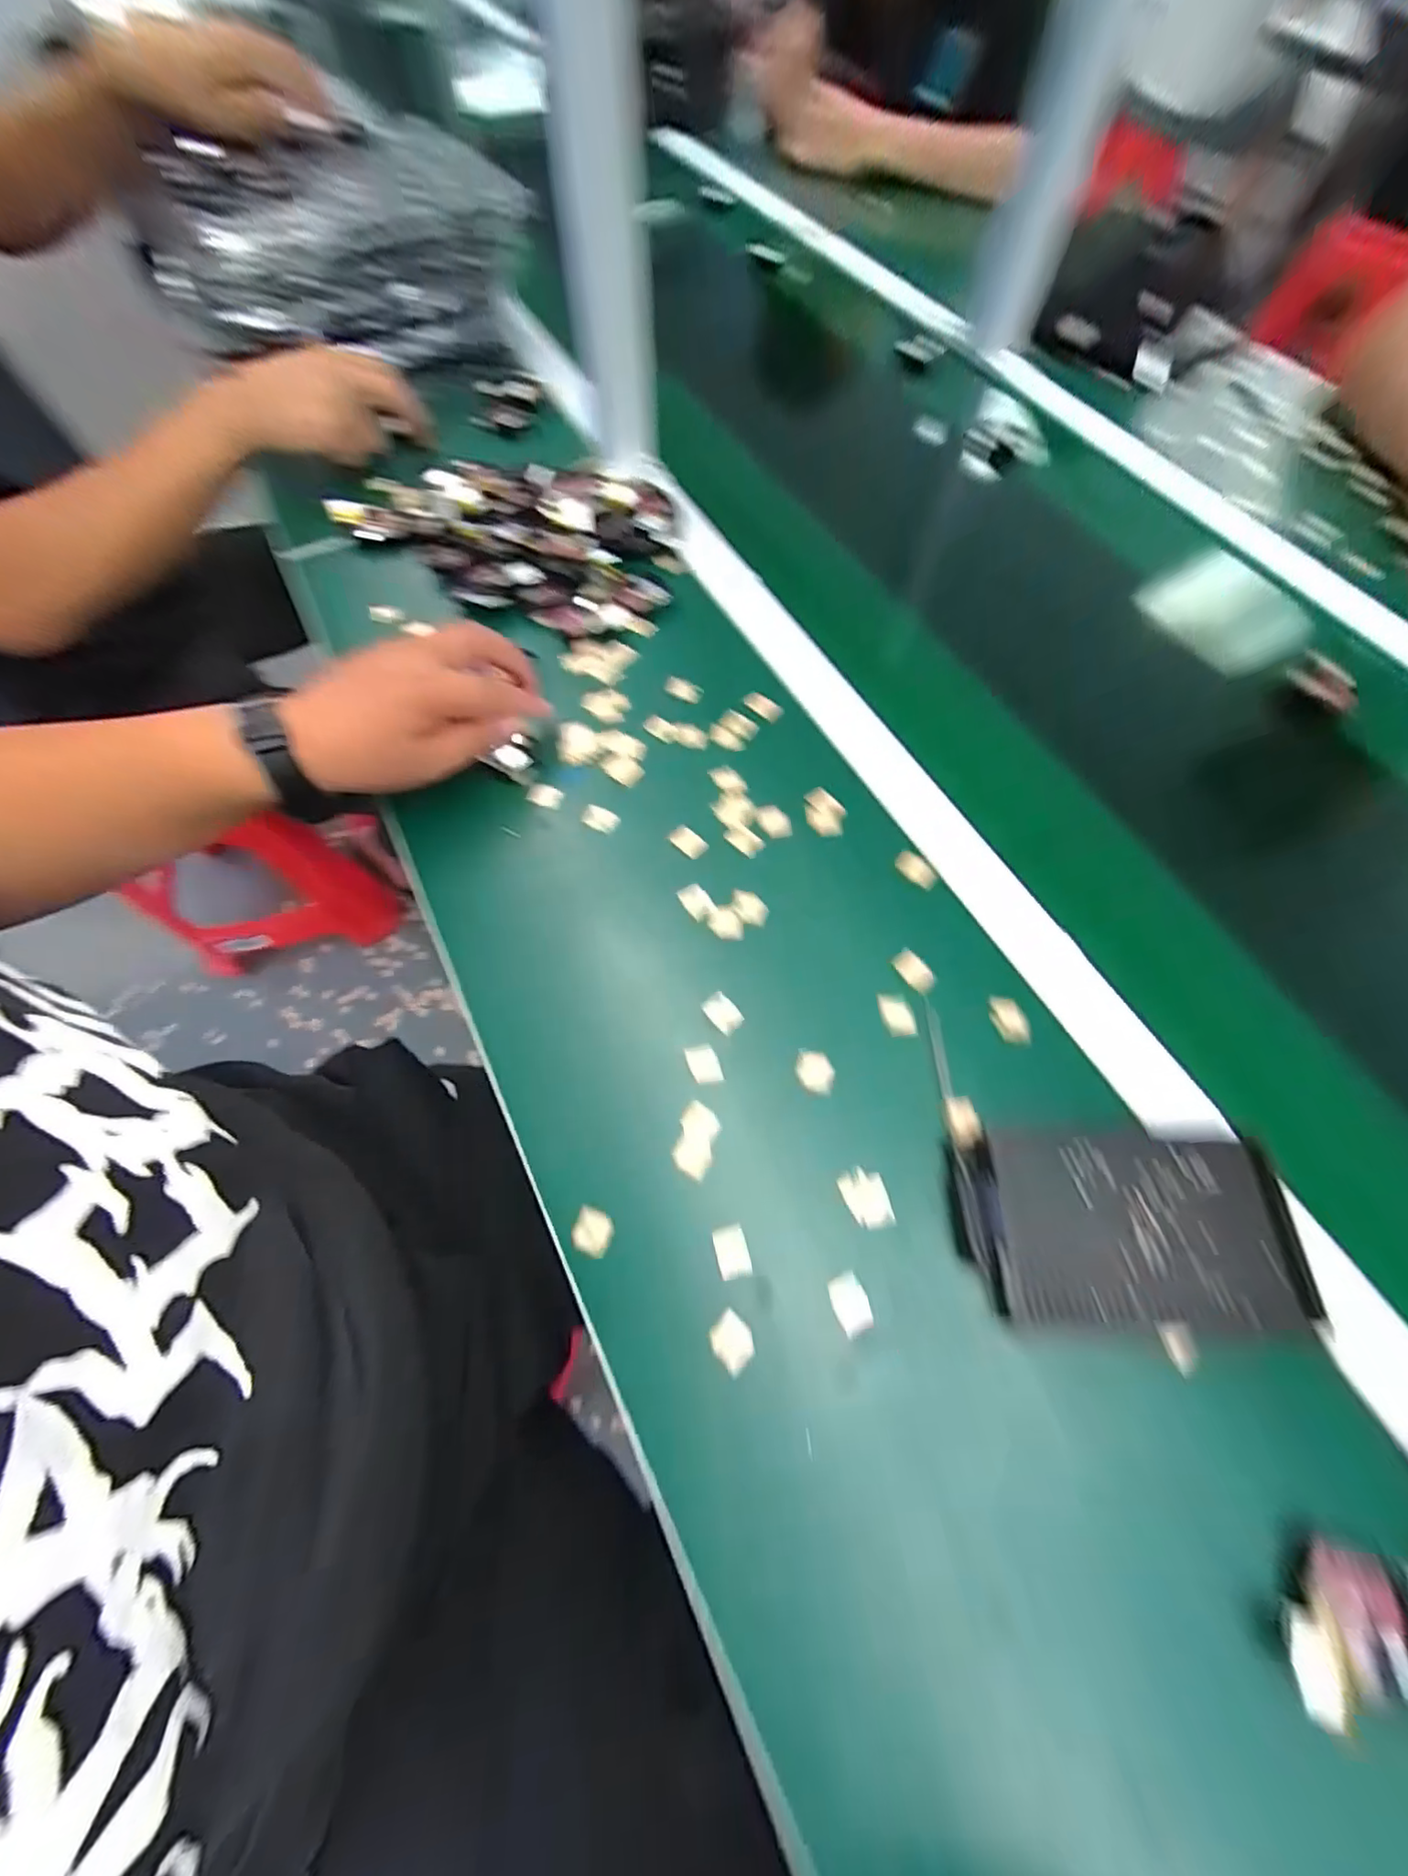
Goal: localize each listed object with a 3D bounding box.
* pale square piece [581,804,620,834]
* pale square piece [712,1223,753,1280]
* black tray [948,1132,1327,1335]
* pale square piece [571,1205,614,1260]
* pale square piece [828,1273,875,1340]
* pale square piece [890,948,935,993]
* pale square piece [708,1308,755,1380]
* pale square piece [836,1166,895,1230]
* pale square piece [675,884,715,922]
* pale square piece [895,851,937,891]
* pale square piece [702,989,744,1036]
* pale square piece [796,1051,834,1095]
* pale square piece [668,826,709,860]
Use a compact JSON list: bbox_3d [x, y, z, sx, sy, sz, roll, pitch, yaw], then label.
[{"bbox_3d":[-0.070,-0.081,0.404,0.024,0.004,0.016,23,68,11],"label":"pale square piece"},{"bbox_3d":[0.014,0.156,0.297,0.016,0.006,0.023,-14,66,-6],"label":"pale square piece"},{"bbox_3d":[0.200,0.140,0.290,0.148,0.020,0.084,1,65,1],"label":"black tray"},{"bbox_3d":[-0.056,0.148,0.302,0.019,0.005,0.019,23,68,11],"label":"pale square piece"},{"bbox_3d":[0.070,0.176,0.288,0.017,0.004,0.024,-21,66,-8],"label":"pale square piece"},{"bbox_3d":[0.125,0.020,0.359,0.017,0.004,0.027,-36,70,-15],"label":"pale square piece"},{"bbox_3d":[0.013,0.191,0.283,0.019,0.006,0.022,-42,71,-17],"label":"pale square piece"},{"bbox_3d":[0.083,0.133,0.305,0.021,0.004,0.029,-18,66,-7],"label":"pale square piece"},{"bbox_3d":[-0.005,-0.023,0.377,0.015,0.005,0.025,-35,69,-14],"label":"pale square piece"},{"bbox_3d":[0.138,-0.044,0.390,0.029,0.004,0.018,40,72,17],"label":"pale square piece"},{"bbox_3d":[0.011,0.043,0.346,0.016,0.004,0.024,-39,70,-16],"label":"pale square piece"},{"bbox_3d":[0.061,0.074,0.333,0.021,0.004,0.021,14,66,7],"label":"pale square piece"},{"bbox_3d":[-0.010,-0.064,0.395,0.025,0.004,0.015,40,72,17],"label":"pale square piece"}]

